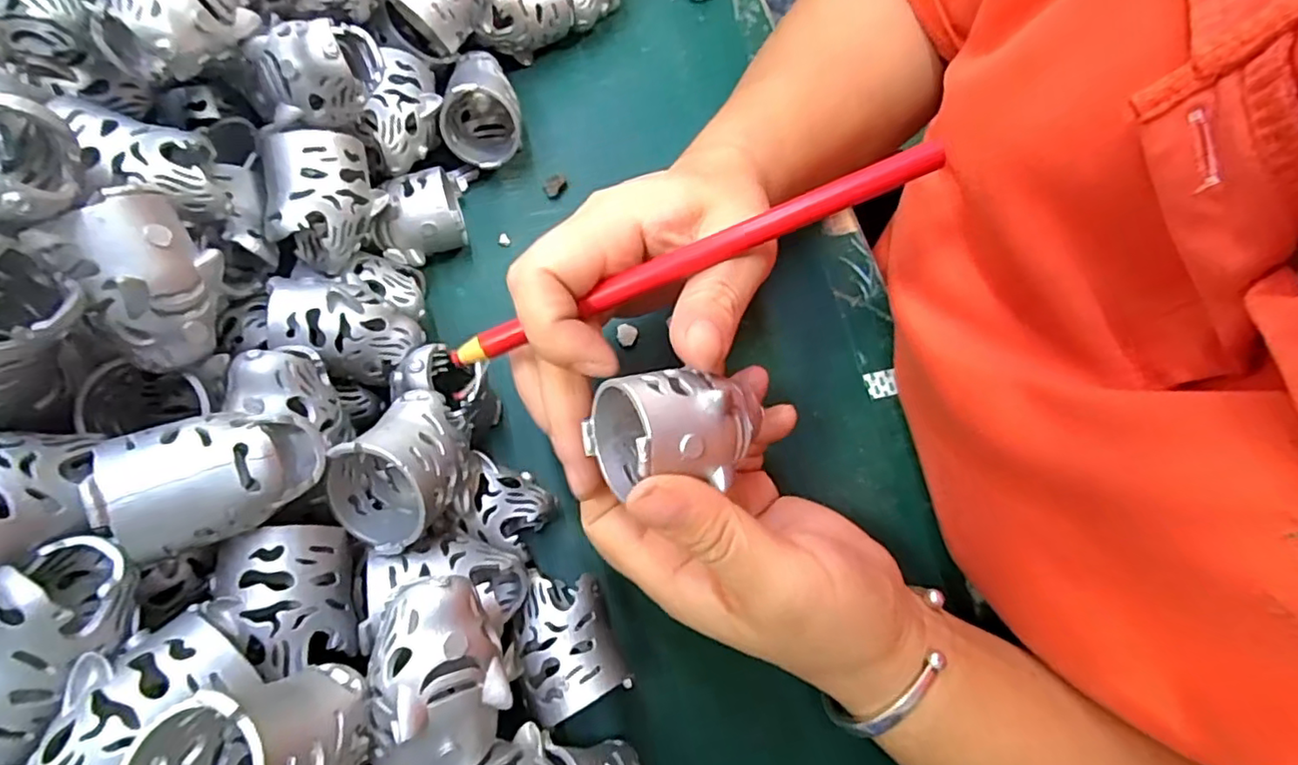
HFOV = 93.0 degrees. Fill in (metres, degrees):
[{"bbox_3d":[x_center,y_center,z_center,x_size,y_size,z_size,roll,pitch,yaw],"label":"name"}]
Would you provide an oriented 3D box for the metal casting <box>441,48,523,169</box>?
[{"bbox_3d":[-0.086,-0.138,0.313,0.038,0.045,0.051,-15,73,-5],"label":"metal casting"}]

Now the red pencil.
[{"bbox_3d":[0.012,-0.039,0.194,0.163,0.004,0.008,-21,73,8],"label":"red pencil"}]

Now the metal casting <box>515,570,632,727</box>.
[{"bbox_3d":[-0.032,0.099,0.239,0.036,0.036,0.047,-21,74,-7],"label":"metal casting"}]

